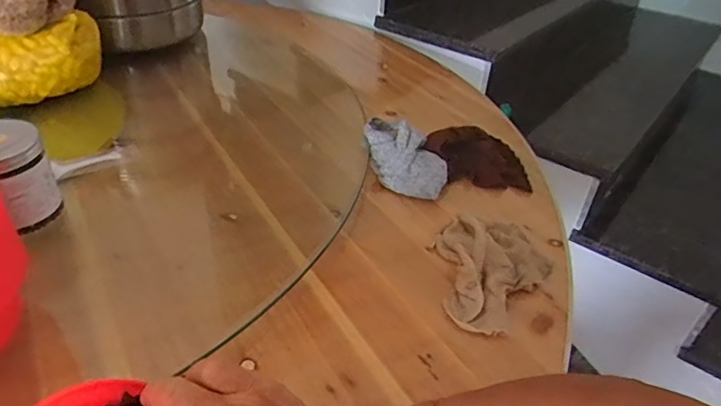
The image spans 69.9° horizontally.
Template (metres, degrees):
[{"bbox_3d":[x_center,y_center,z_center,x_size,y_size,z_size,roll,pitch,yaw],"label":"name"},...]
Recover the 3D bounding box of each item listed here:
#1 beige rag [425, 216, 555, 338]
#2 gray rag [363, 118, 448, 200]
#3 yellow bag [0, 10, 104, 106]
[{"bbox_3d":[0.130,0.061,0.543,0.114,0.033,0.159,28,44,28],"label":"beige rag"},{"bbox_3d":[0.055,-0.071,0.687,0.077,0.058,0.167,-7,39,-14],"label":"gray rag"},{"bbox_3d":[-0.505,-0.198,0.715,0.264,0.088,0.101,-10,40,-18],"label":"yellow bag"}]

